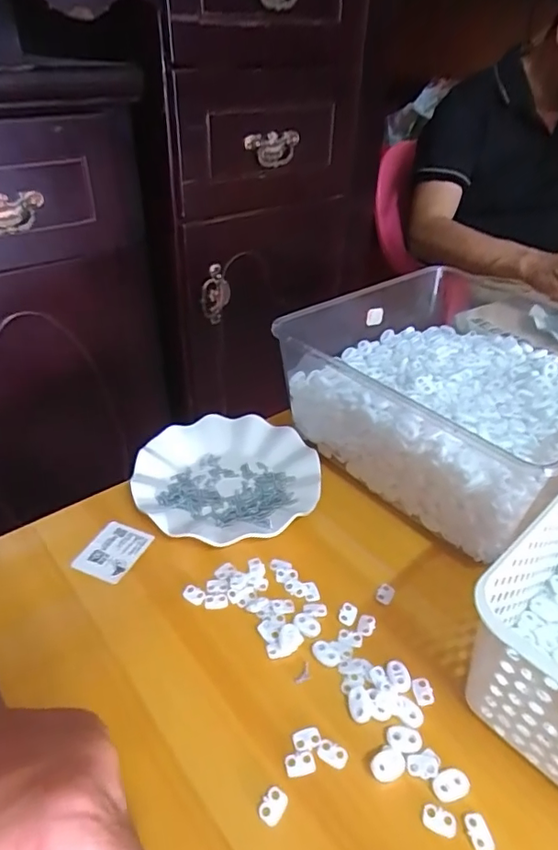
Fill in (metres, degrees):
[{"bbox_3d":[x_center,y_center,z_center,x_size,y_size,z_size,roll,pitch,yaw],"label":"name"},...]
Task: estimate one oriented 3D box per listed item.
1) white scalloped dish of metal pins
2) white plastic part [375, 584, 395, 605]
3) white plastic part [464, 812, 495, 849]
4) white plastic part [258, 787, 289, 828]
[{"bbox_3d":[-0.052,0.053,0.547,0.179,0.023,0.174,2,36,-1],"label":"white scalloped dish of metal pins"},{"bbox_3d":[0.090,0.141,0.450,0.013,0.004,0.019,20,40,22],"label":"white plastic part"},{"bbox_3d":[0.118,0.239,0.315,0.013,0.004,0.020,-7,38,-13],"label":"white plastic part"},{"bbox_3d":[-0.003,0.230,0.324,0.015,0.004,0.020,19,39,21],"label":"white plastic part"}]

